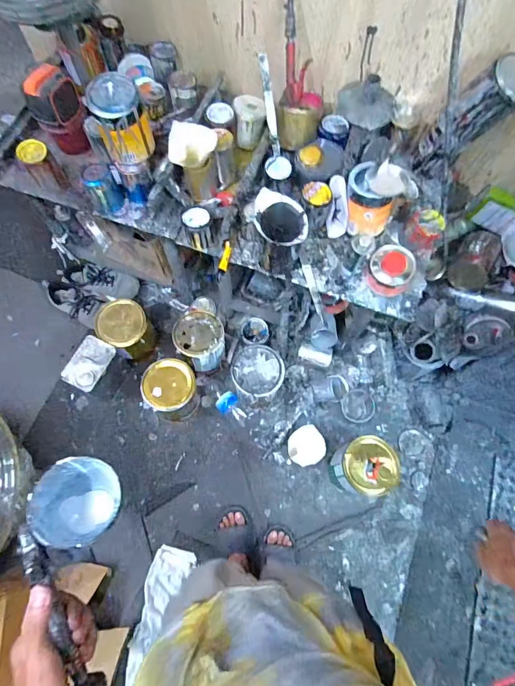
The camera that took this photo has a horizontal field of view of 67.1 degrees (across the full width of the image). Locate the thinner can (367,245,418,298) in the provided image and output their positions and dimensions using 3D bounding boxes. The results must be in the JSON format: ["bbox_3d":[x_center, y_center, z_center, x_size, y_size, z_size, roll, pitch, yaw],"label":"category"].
[{"bbox_3d":[0.301,-0.166,0.883,0.099,0.072,0.094,0,70,-1],"label":"thinner can"}]

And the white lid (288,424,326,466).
[{"bbox_3d":[0.154,0.325,1.227,0.117,0.015,0.115,-34,63,4],"label":"white lid"}]

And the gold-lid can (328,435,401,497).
[{"bbox_3d":[0.320,0.378,1.178,0.159,0.225,0.150,0,70,-1],"label":"gold-lid can"}]

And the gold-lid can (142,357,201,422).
[{"bbox_3d":[-0.271,0.156,1.250,0.146,0.209,0.155,0,70,-1],"label":"gold-lid can"}]

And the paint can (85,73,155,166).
[{"bbox_3d":[-0.288,-0.479,0.829,0.102,0.131,0.112,0,70,-1],"label":"paint can"}]

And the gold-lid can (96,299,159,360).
[{"bbox_3d":[-0.435,-0.046,1.295,0.152,0.189,0.152,43,75,13],"label":"gold-lid can"}]

